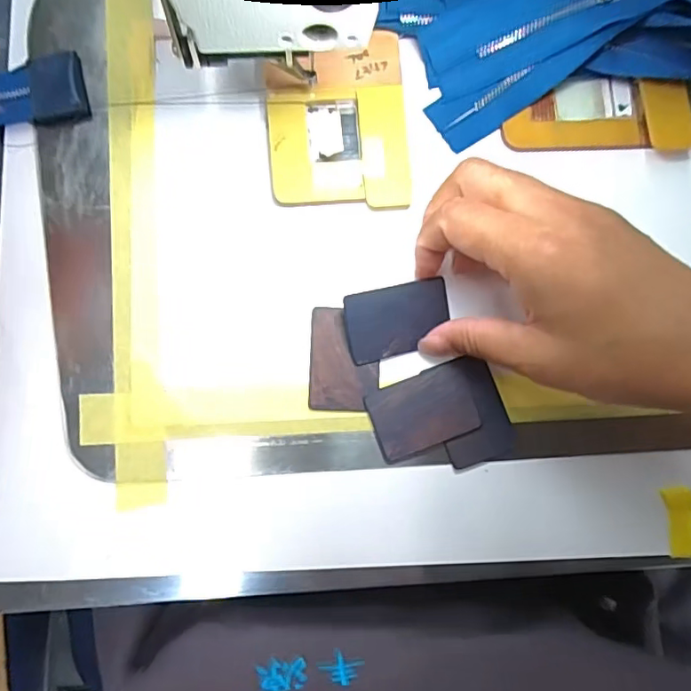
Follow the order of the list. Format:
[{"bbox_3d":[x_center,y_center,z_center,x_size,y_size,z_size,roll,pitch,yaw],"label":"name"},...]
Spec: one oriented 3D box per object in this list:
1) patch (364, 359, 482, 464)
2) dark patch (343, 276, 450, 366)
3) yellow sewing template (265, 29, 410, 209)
[{"bbox_3d":[0.039,0.033,0.268,0.052,0.004,0.035,-20,85,-5],"label":"patch"},{"bbox_3d":[0.027,-0.013,0.270,0.052,0.004,0.035,-13,101,-8],"label":"dark patch"},{"bbox_3d":[-0.004,-0.117,0.282,0.071,0.004,0.091,-4,84,-3],"label":"yellow sewing template"}]

